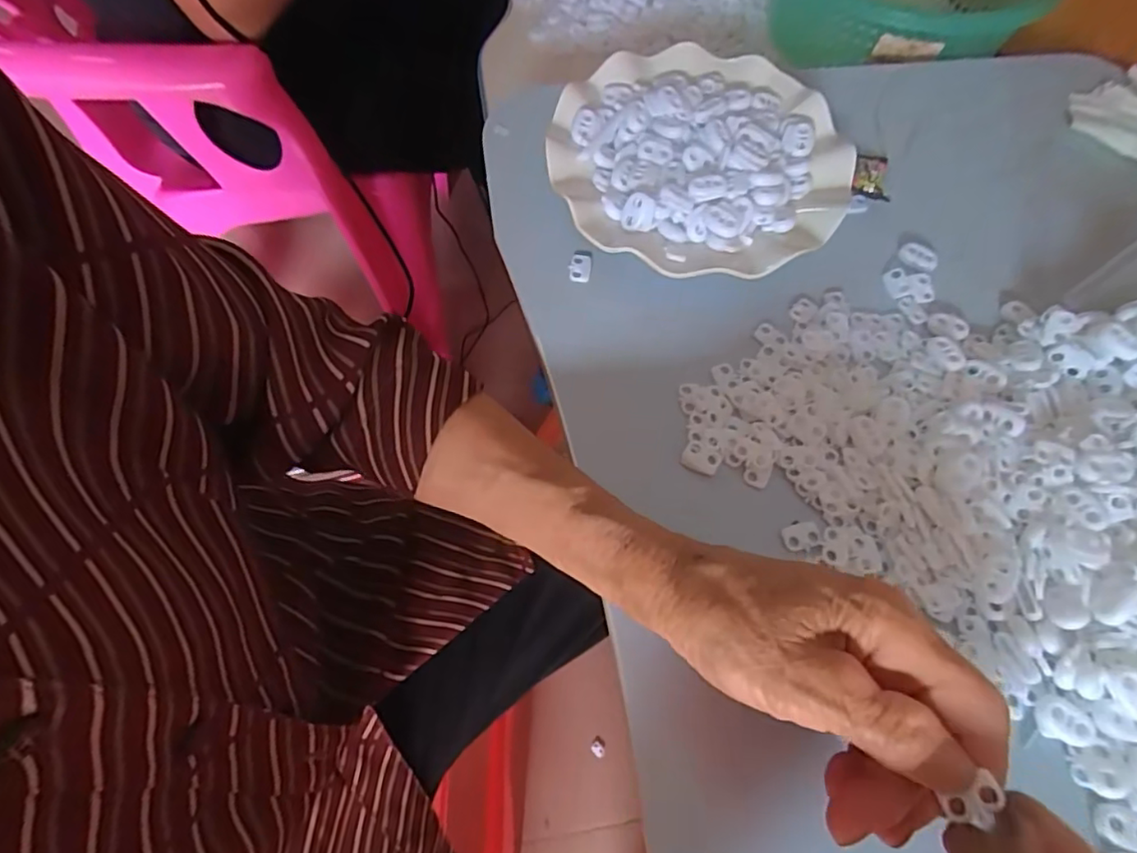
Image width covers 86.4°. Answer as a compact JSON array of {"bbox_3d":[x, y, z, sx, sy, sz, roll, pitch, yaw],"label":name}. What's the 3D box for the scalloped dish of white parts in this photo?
[{"bbox_3d":[0.080,-0.162,0.365,0.170,0.029,0.173,0,63,0],"label":"scalloped dish of white parts"}]

